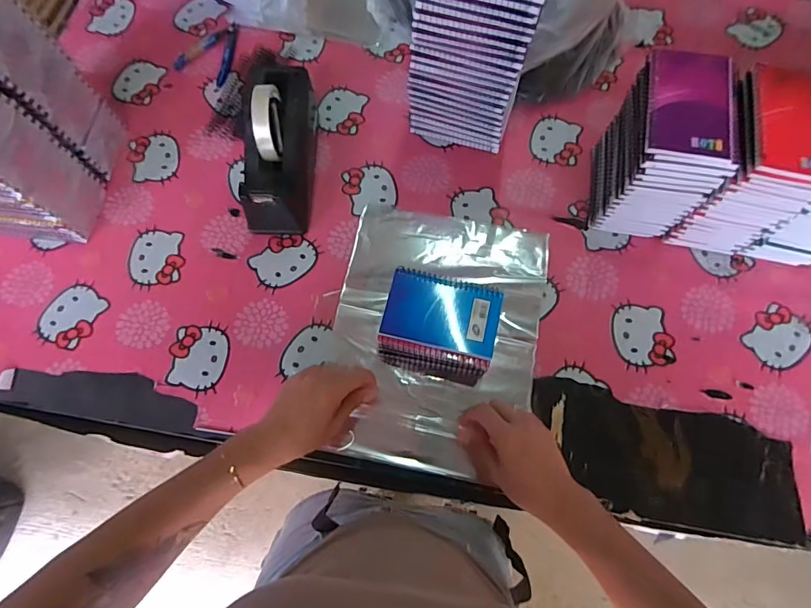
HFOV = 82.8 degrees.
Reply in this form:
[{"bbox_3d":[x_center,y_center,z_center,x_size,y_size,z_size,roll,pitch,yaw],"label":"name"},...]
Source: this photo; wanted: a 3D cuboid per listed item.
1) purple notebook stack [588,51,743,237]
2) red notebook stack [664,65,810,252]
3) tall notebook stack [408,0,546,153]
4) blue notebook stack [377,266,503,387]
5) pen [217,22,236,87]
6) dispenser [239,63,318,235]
[{"bbox_3d":[0.298,-0.178,0.551,0.094,0.177,0.133,8,71,2],"label":"purple notebook stack"},{"bbox_3d":[0.395,-0.157,0.543,0.100,0.180,0.132,10,71,3],"label":"red notebook stack"},{"bbox_3d":[0.084,-0.315,0.542,0.138,0.288,0.091,17,72,6],"label":"tall notebook stack"},{"bbox_3d":[0.039,0.028,0.546,0.127,0.061,0.105,15,72,5],"label":"blue notebook stack"},{"bbox_3d":[-0.272,-0.381,0.703,0.017,0.008,0.113,4,71,1],"label":"pen"},{"bbox_3d":[-0.160,-0.202,0.593,0.079,0.124,0.221,1,71,0],"label":"dispenser"}]

